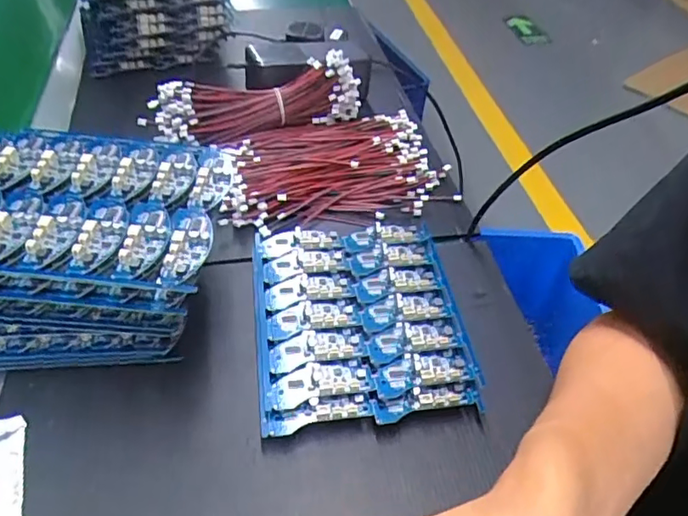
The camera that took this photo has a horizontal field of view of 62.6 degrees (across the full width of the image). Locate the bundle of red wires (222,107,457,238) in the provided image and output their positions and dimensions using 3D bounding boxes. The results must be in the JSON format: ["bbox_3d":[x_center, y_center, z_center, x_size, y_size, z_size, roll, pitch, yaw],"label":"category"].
[{"bbox_3d":[-0.010,-0.091,0.534,0.200,0.027,0.146,-6,46,-11],"label":"bundle of red wires"}]

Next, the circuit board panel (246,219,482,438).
[{"bbox_3d":[0.008,0.040,0.410,0.141,0.024,0.165,-4,46,-8],"label":"circuit board panel"}]

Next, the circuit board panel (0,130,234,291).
[{"bbox_3d":[-0.171,-0.038,0.364,0.178,0.022,0.132,5,45,0],"label":"circuit board panel"}]

